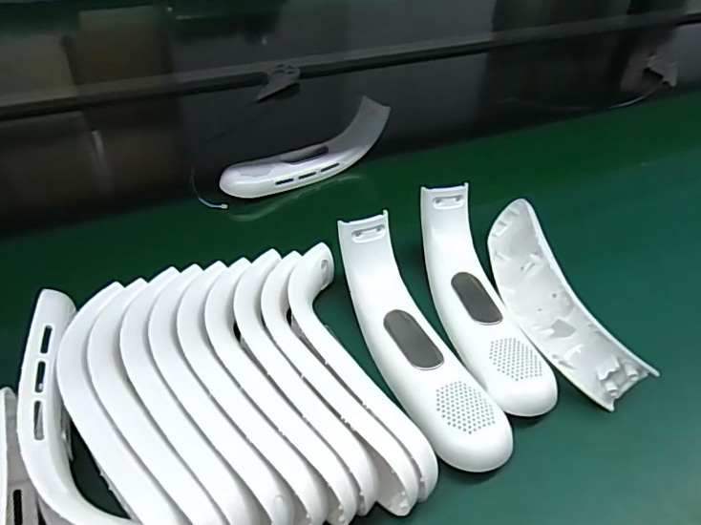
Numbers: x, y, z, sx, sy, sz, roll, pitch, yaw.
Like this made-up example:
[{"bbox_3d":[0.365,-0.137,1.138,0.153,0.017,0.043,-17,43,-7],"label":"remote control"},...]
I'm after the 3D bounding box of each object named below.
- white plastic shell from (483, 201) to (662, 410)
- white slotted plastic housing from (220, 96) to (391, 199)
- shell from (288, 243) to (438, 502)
[{"bbox_3d":[0.151,0.020,0.432,0.063,0.063,0.200,-4,42,-8],"label":"white plastic shell"},{"bbox_3d":[-0.045,-0.113,0.586,0.191,0.073,0.037,-23,47,-27],"label":"white slotted plastic housing"},{"bbox_3d":[-0.005,0.065,0.359,0.050,0.045,0.201,-11,44,-16],"label":"shell"}]

